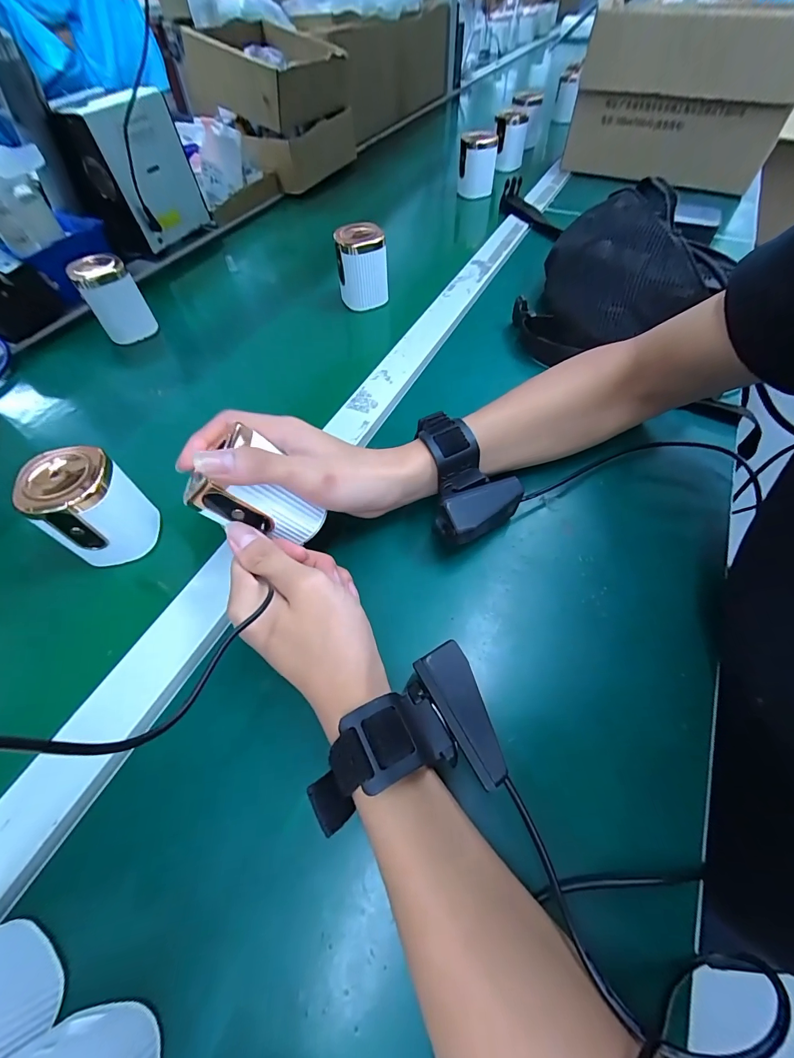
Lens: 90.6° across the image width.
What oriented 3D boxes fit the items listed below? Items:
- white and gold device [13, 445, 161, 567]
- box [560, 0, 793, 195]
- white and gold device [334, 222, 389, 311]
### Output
[{"bbox_3d":[-0.214,-0.017,0.279,0.049,0.074,0.055,-16,58,-9],"label":"white and gold device"},{"bbox_3d":[0.445,-0.681,0.620,0.298,0.175,0.093,24,61,16],"label":"box"},{"bbox_3d":[-0.041,-0.315,0.473,0.058,0.074,0.047,-9,57,-5],"label":"white and gold device"}]

